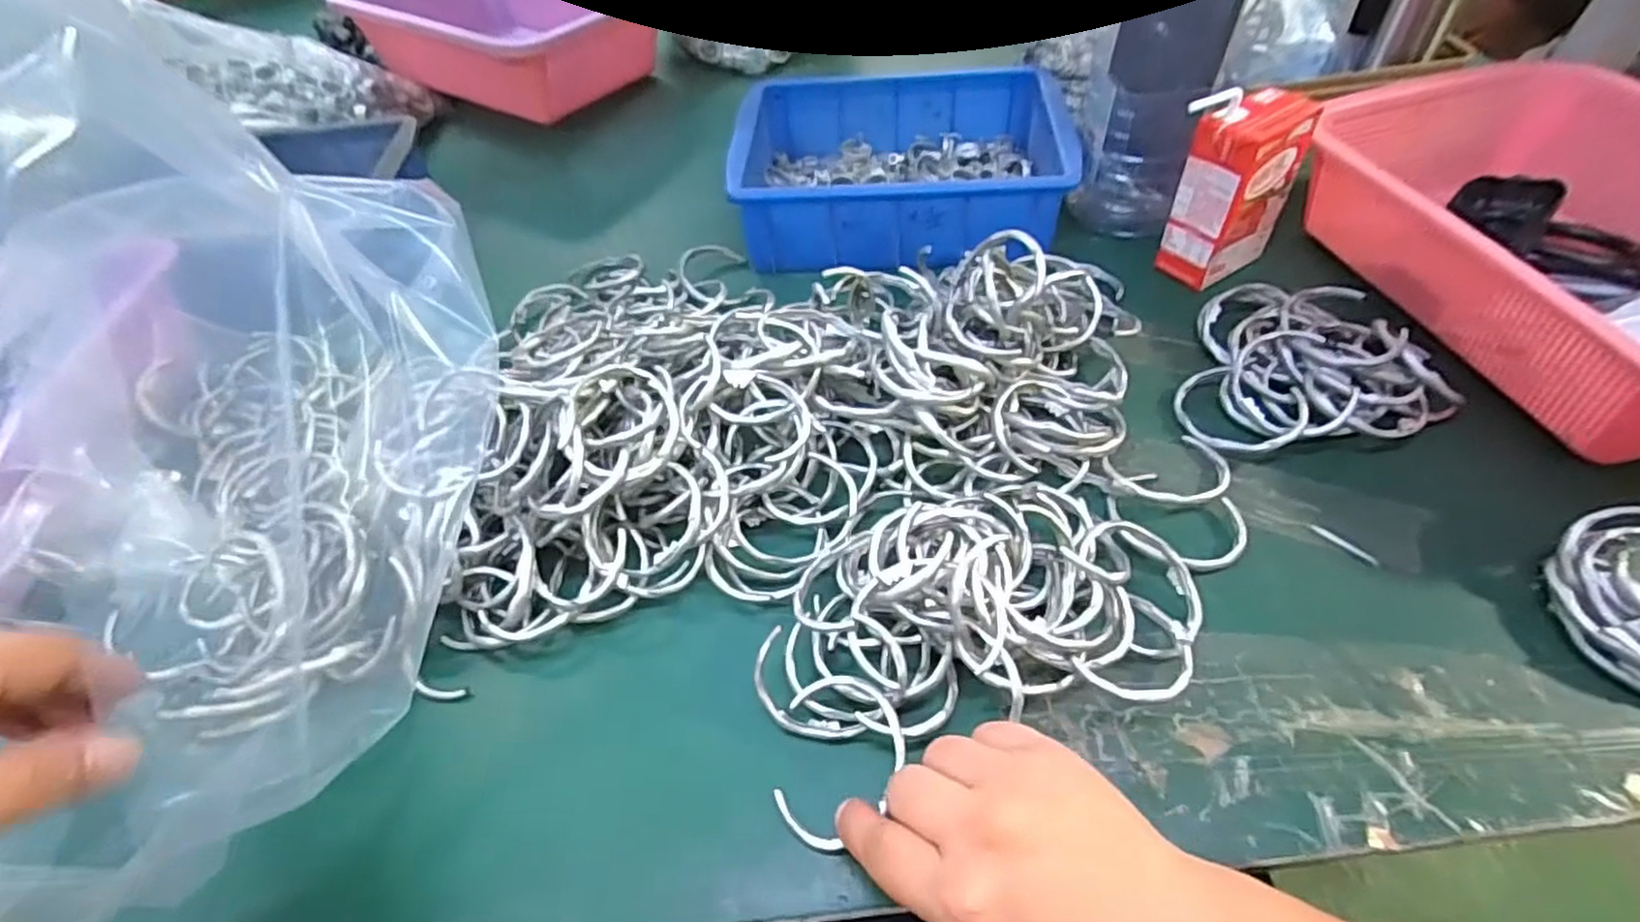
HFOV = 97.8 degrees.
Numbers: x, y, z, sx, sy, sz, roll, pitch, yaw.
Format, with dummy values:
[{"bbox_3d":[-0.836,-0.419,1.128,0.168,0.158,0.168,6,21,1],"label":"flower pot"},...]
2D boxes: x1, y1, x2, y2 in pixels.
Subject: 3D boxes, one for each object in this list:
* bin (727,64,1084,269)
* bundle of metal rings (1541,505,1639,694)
[{"bbox_3d":[0.062,-0.230,0.556,0.243,0.065,0.169,1,52,6],"label":"bin"},{"bbox_3d":[0.377,0.064,0.316,0.070,0.034,0.080,-3,51,2],"label":"bundle of metal rings"}]

